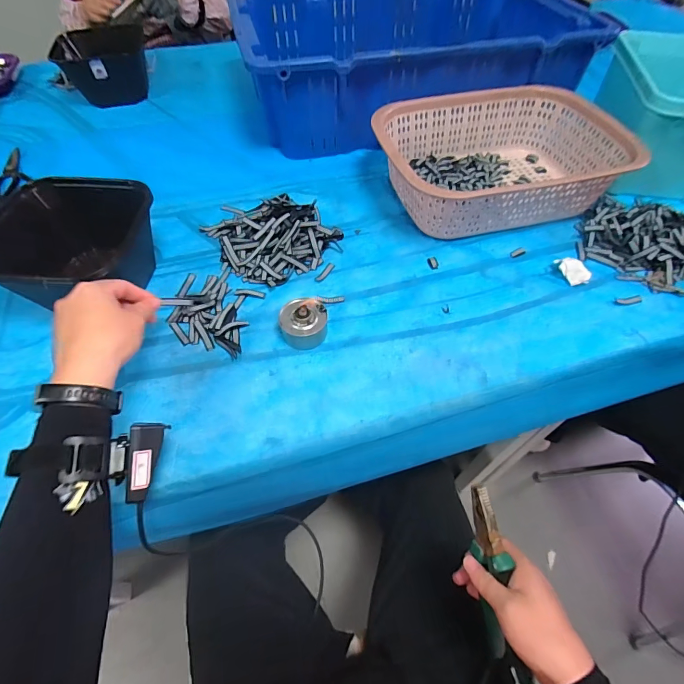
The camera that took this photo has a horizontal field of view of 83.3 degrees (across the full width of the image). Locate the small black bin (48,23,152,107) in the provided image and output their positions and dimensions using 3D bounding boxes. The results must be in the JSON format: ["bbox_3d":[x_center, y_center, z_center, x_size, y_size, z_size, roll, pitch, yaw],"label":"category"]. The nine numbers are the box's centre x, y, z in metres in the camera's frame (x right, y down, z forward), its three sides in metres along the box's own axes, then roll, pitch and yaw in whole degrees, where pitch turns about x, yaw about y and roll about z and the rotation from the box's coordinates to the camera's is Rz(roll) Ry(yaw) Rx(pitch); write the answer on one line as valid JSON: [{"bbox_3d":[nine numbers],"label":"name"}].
[{"bbox_3d":[-0.504,-0.585,0.827,0.191,0.100,0.158,-19,58,-11],"label":"small black bin"}]

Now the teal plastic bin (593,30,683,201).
[{"bbox_3d":[0.513,-0.351,0.605,0.165,0.137,0.225,5,55,3],"label":"teal plastic bin"}]

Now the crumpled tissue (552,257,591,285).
[{"bbox_3d":[0.315,-0.100,0.526,0.024,0.019,0.050,-18,57,-13],"label":"crumpled tissue"}]

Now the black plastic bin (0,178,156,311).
[{"bbox_3d":[-0.343,-0.114,0.509,0.184,0.107,0.168,1,56,2],"label":"black plastic bin"}]

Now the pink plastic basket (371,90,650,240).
[{"bbox_3d":[0.235,-0.290,0.613,0.352,0.097,0.254,-9,55,-7],"label":"pink plastic basket"}]

